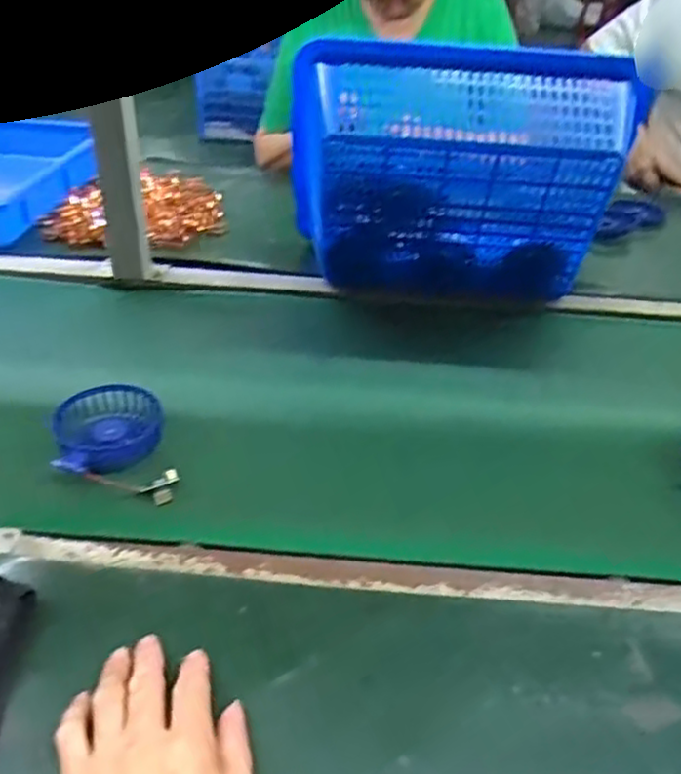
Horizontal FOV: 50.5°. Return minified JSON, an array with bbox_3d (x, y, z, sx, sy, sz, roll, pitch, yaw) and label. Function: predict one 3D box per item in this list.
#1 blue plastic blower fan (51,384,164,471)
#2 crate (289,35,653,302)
[{"bbox_3d":[-0.201,0.036,0.614,0.098,0.035,0.068,-28,46,-36],"label":"blue plastic blower fan"},{"bbox_3d":[0.123,-0.247,0.842,0.345,0.236,0.219,9,36,7],"label":"crate"}]

